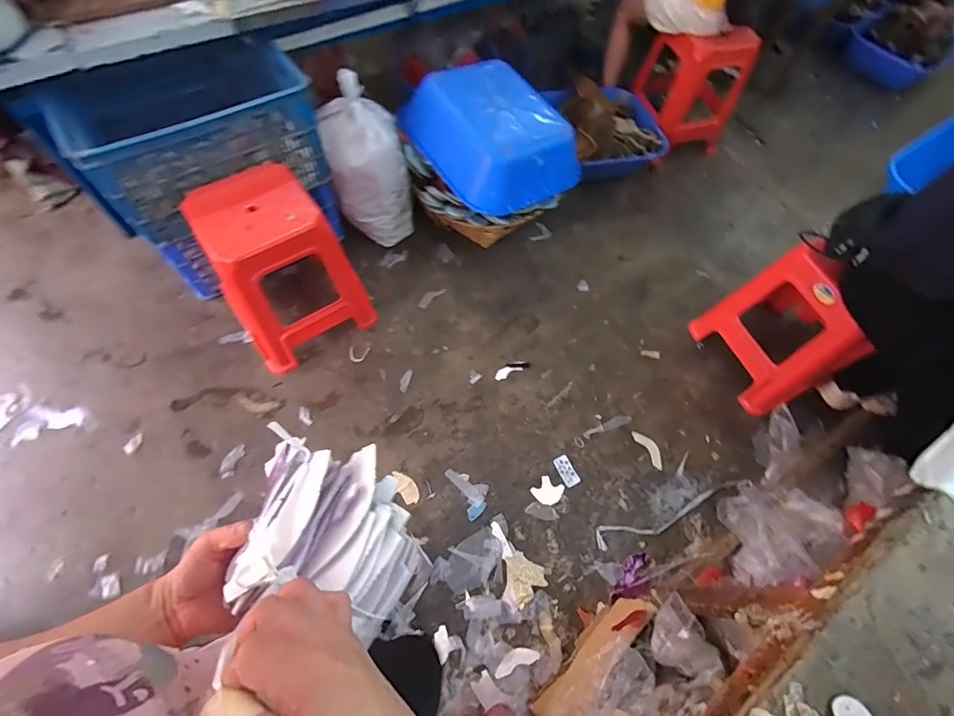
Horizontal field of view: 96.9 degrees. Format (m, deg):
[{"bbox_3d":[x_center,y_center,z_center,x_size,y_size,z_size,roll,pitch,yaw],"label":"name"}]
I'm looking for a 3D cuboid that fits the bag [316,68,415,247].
[{"bbox_3d":[-0.382,-0.670,1.506,0.256,0.470,0.252,-11,63,-10],"label":"bag"}]

